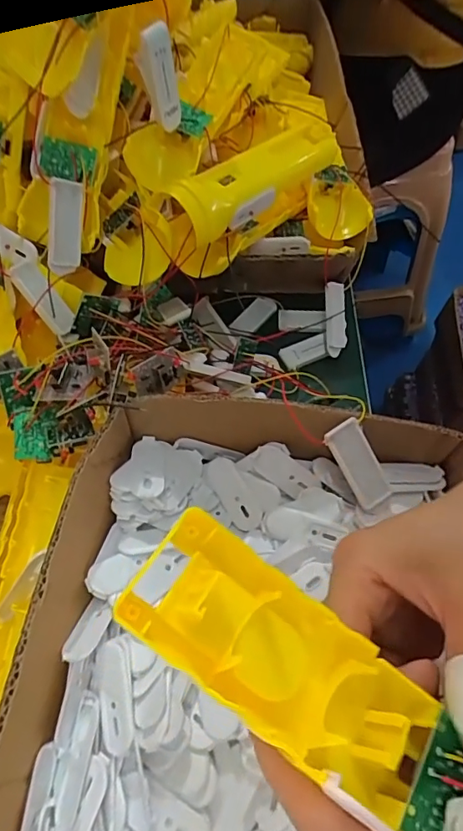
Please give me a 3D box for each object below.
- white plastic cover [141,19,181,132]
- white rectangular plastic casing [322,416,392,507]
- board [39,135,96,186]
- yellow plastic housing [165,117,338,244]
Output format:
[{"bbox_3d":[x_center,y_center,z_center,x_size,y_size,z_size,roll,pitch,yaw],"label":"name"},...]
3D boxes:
[{"bbox_3d":[-0.044,-0.217,0.318,0.018,0.061,0.008,-9,59,-3],"label":"white plastic cover"},{"bbox_3d":[0.074,0.027,0.284,0.021,0.005,0.051,-33,100,-17],"label":"white rectangular plastic casing"},{"bbox_3d":[-0.108,-0.168,0.324,0.035,0.004,0.025,11,92,-4],"label":"board"},{"bbox_3d":[0.024,-0.187,0.372,0.042,0.033,0.180,29,52,18],"label":"yellow plastic housing"}]

